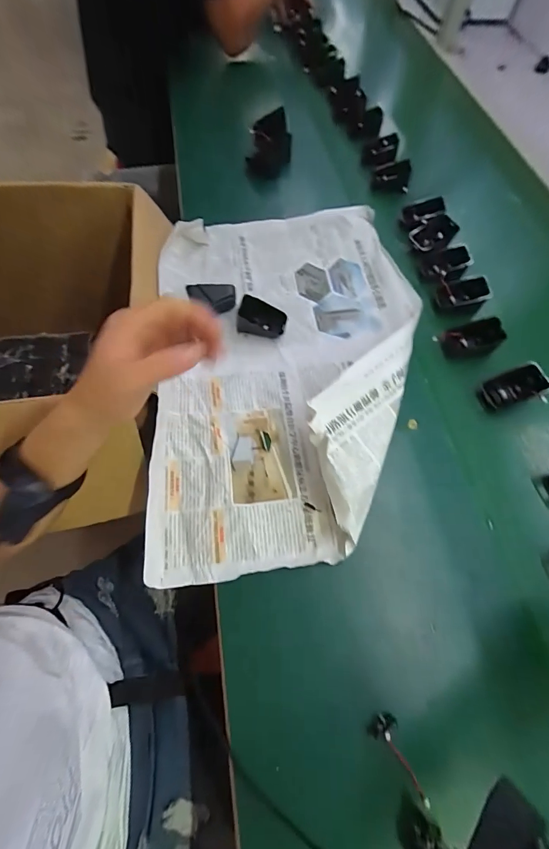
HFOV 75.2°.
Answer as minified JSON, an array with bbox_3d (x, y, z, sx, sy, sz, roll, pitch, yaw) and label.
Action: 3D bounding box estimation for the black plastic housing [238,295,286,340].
[{"bbox_3d":[-0.016,-0.149,0.498,0.063,0.034,0.041,16,65,5],"label":"black plastic housing"}]

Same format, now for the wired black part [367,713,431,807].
[{"bbox_3d":[0.110,0.279,0.298,0.024,0.015,0.066,-35,71,-17],"label":"wired black part"}]

